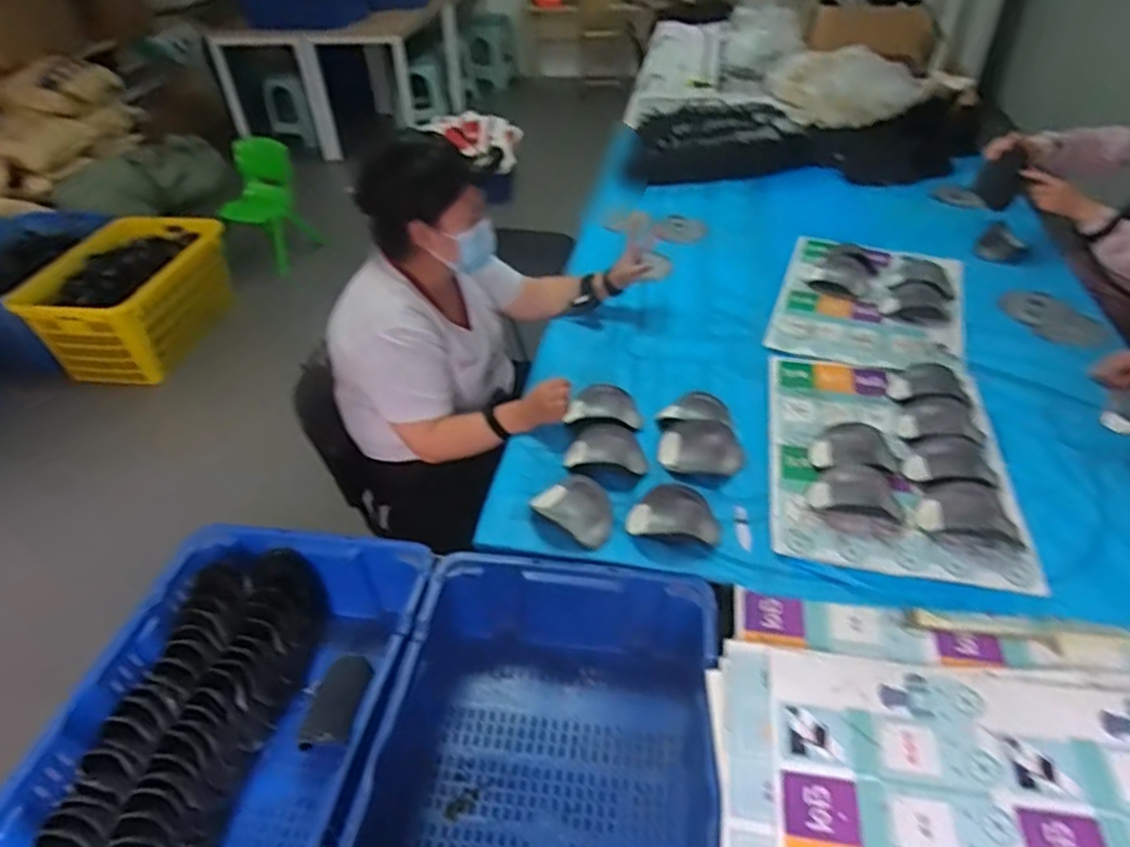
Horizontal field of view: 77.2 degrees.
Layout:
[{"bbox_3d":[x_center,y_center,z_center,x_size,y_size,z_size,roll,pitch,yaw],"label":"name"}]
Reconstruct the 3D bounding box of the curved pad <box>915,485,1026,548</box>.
[{"bbox_3d":[0.660,0.143,1.168,0.153,0.027,0.107,5,41,9],"label":"curved pad"}]

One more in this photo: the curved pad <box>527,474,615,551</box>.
[{"bbox_3d":[0.024,0.136,1.165,0.145,0.038,0.094,31,51,33],"label":"curved pad"}]

